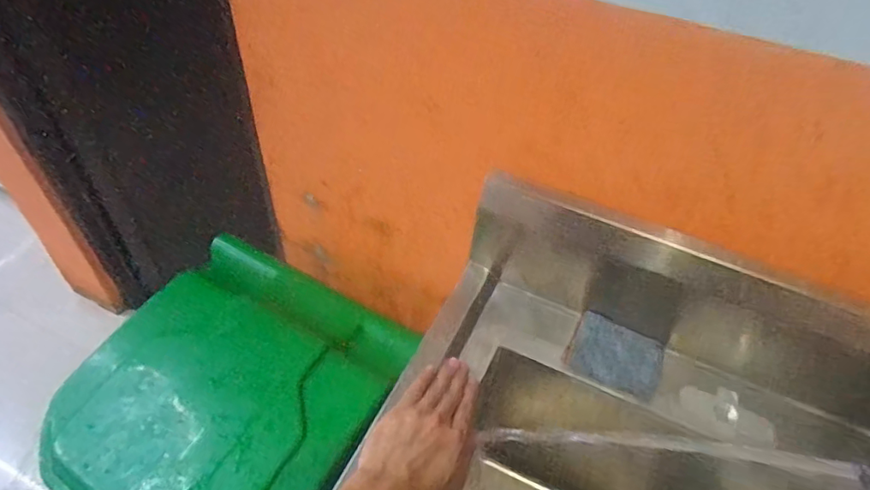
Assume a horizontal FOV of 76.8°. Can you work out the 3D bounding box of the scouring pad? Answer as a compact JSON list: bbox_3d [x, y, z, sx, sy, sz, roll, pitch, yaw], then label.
[{"bbox_3d":[0.207,0.126,0.628,0.100,0.015,0.077,24,51,16],"label":"scouring pad"}]

